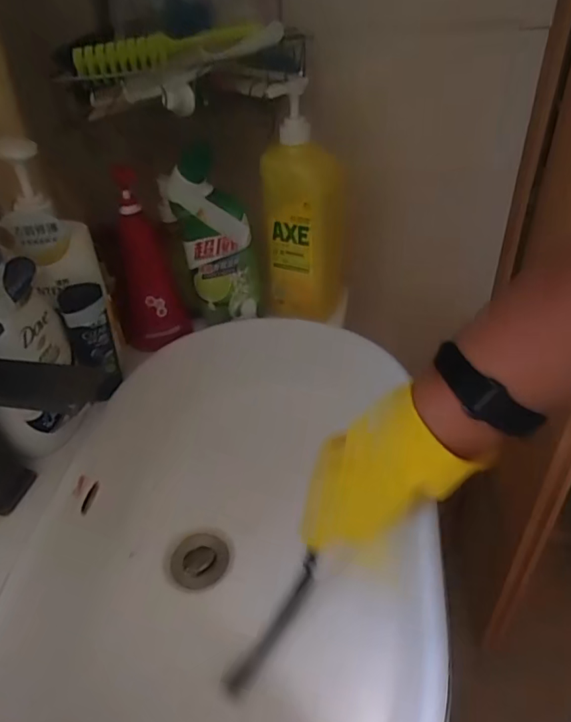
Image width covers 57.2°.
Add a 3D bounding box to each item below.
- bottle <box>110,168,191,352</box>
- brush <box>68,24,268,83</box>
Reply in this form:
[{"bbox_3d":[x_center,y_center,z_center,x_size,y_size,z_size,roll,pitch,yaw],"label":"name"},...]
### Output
[{"bbox_3d":[-0.167,-0.113,0.613,0.076,0.218,0.063,-14,40,-12],"label":"bottle"},{"bbox_3d":[-0.110,-0.289,0.489,0.173,0.032,0.027,-10,40,-7],"label":"brush"}]

